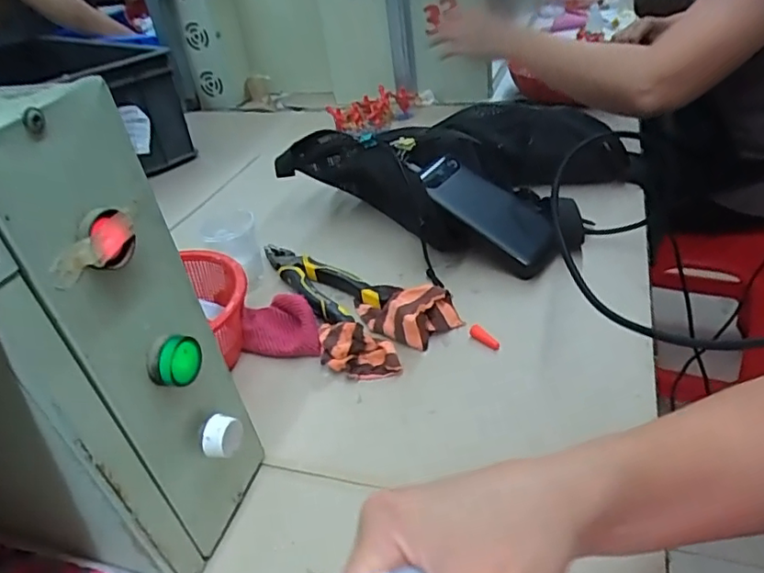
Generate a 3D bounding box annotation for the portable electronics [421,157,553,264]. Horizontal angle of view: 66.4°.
[{"bbox_3d":[0.106,-0.083,0.606,0.147,0.019,0.067,39,50,14],"label":"portable electronics"}]

